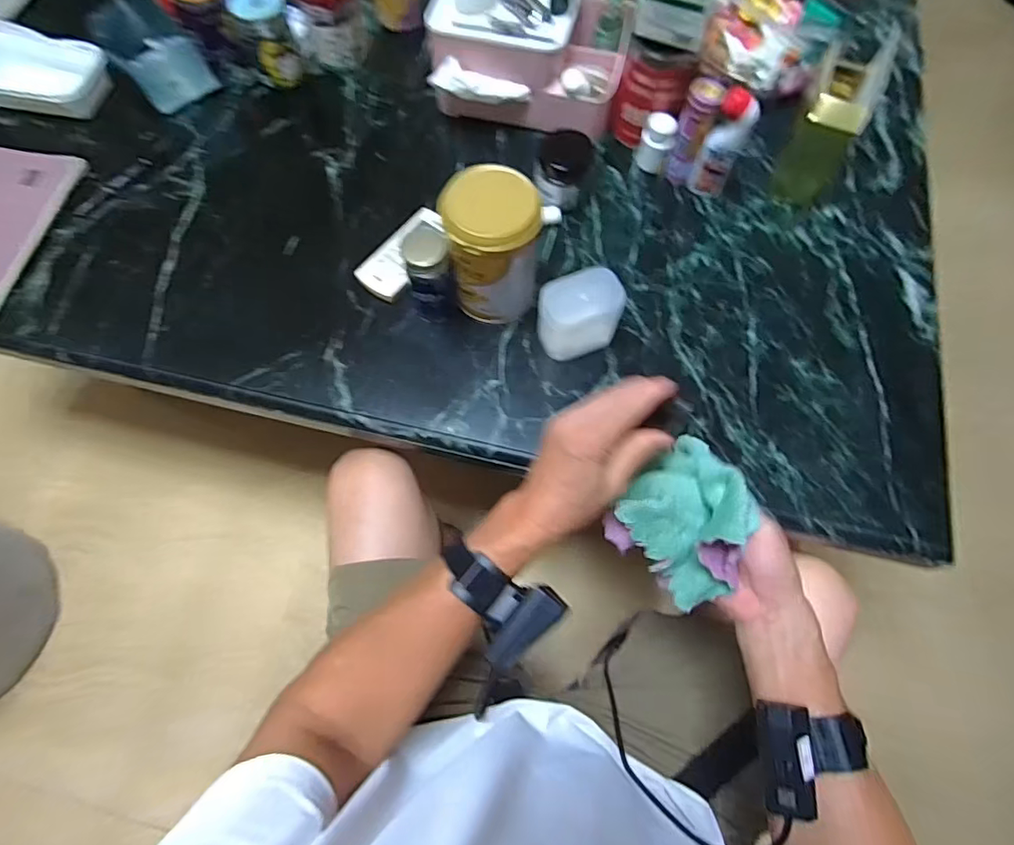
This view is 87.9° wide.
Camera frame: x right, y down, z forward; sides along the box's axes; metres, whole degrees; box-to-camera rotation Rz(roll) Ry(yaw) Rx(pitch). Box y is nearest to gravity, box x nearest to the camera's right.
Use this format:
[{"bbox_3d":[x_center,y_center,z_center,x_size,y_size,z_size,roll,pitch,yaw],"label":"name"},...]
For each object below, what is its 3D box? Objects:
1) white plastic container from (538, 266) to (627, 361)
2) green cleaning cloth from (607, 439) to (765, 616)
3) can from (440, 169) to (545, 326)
[{"bbox_3d":[0.082,-0.117,0.583,0.092,0.081,0.056,-15,69,-6],"label":"white plastic container"},{"bbox_3d":[0.157,0.077,0.434,0.104,0.071,0.116,42,74,15],"label":"green cleaning cloth"},{"bbox_3d":[-0.015,-0.184,0.574,0.096,0.146,0.090,0,68,0],"label":"can"}]

